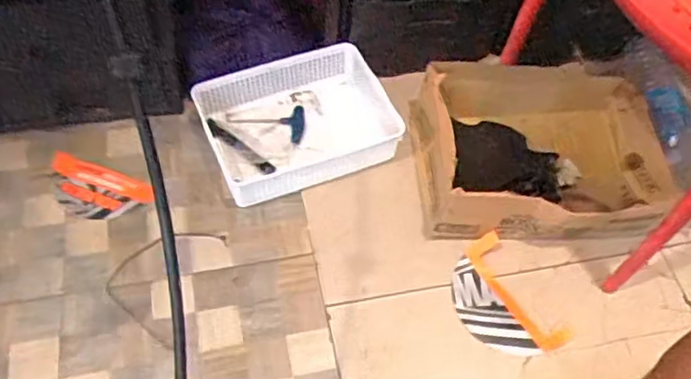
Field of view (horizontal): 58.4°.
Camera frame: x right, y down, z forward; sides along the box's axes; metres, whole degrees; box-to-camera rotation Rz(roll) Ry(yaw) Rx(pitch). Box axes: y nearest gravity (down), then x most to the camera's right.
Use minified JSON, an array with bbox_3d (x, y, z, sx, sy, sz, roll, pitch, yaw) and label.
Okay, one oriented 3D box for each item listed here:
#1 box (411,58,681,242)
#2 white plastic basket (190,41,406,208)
[{"bbox_3d":[0.356,-0.080,1.140,0.466,0.130,0.376,-2,56,-6],"label":"box"},{"bbox_3d":[-0.076,-0.127,1.159,0.346,0.096,0.252,-19,59,-17],"label":"white plastic basket"}]

